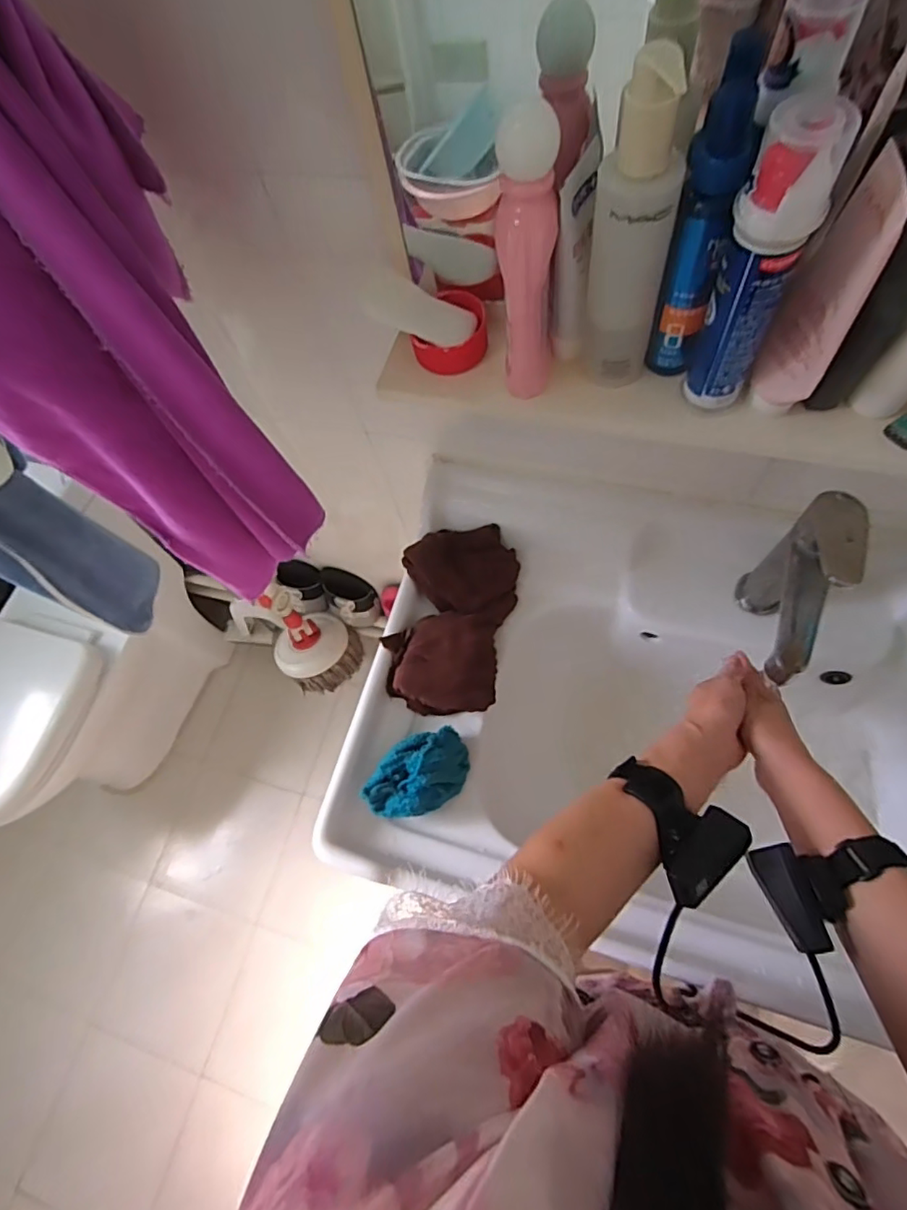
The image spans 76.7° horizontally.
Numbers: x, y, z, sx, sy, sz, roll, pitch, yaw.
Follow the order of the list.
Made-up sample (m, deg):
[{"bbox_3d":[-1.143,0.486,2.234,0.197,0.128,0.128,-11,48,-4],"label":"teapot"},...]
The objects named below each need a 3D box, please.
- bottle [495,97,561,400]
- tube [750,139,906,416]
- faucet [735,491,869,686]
[{"bbox_3d":[0.047,-0.208,0.367,0.041,0.168,0.040,6,66,6],"label":"bottle"},{"bbox_3d":[0.223,-0.186,0.348,0.027,0.142,0.063,11,67,8],"label":"tube"},{"bbox_3d":[0.308,0.001,0.536,0.038,0.190,0.150,17,68,11],"label":"faucet"}]

